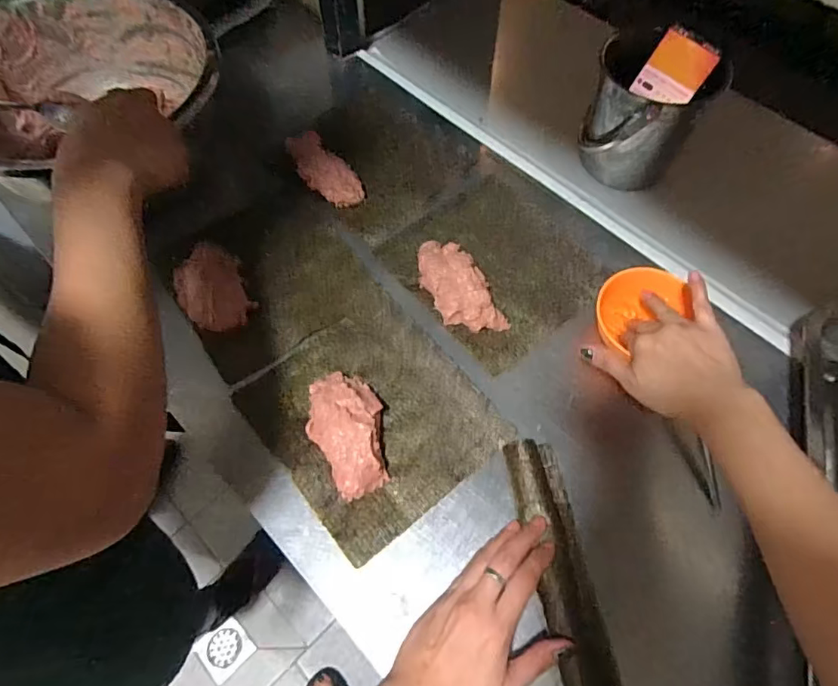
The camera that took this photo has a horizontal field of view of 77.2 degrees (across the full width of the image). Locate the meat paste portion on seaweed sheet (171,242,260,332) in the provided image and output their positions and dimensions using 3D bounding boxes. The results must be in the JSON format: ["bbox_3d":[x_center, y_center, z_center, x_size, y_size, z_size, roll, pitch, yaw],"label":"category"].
[{"bbox_3d":[-0.216,-0.059,0.549,0.064,0.018,0.105,-25,66,-15],"label":"meat paste portion on seaweed sheet"}]

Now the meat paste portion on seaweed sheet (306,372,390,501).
[{"bbox_3d":[-0.064,0.079,0.475,0.064,0.033,0.113,-16,64,-11],"label":"meat paste portion on seaweed sheet"}]

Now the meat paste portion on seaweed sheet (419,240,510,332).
[{"bbox_3d":[0.038,-0.063,0.550,0.055,0.035,0.126,-26,66,-16],"label":"meat paste portion on seaweed sheet"}]

